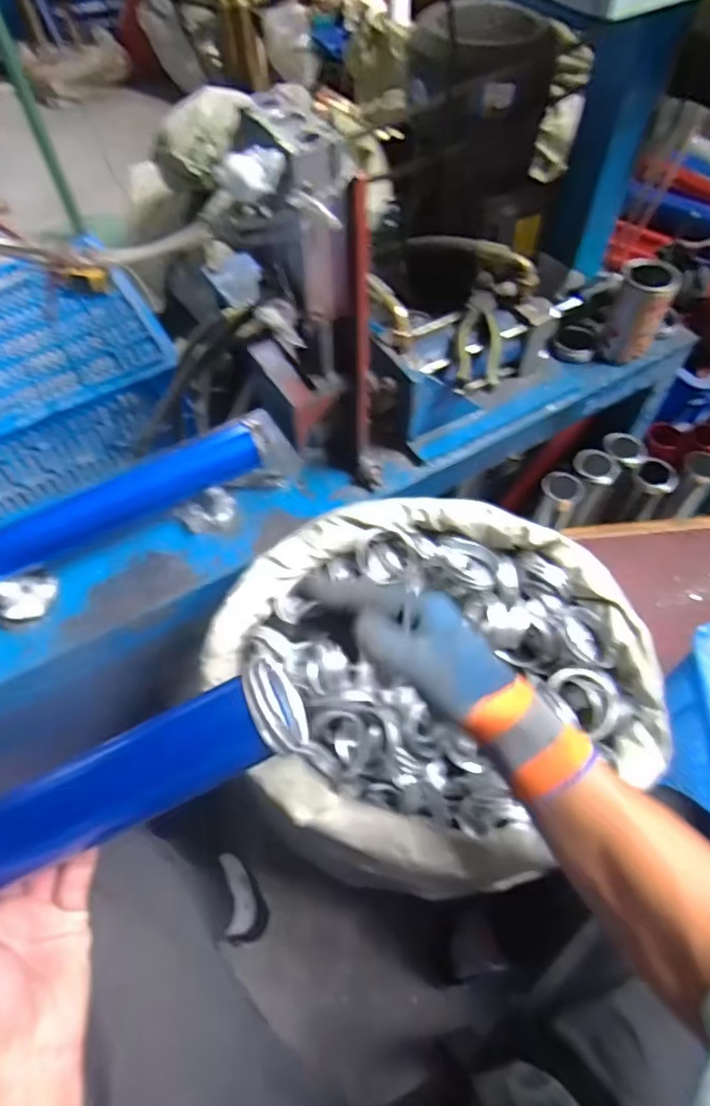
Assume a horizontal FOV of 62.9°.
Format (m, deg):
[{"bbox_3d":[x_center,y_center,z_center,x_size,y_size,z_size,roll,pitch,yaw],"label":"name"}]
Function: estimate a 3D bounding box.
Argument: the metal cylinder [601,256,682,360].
[{"bbox_3d":[0.369,-0.310,0.761,0.068,0.114,0.068,18,59,14],"label":"metal cylinder"}]

